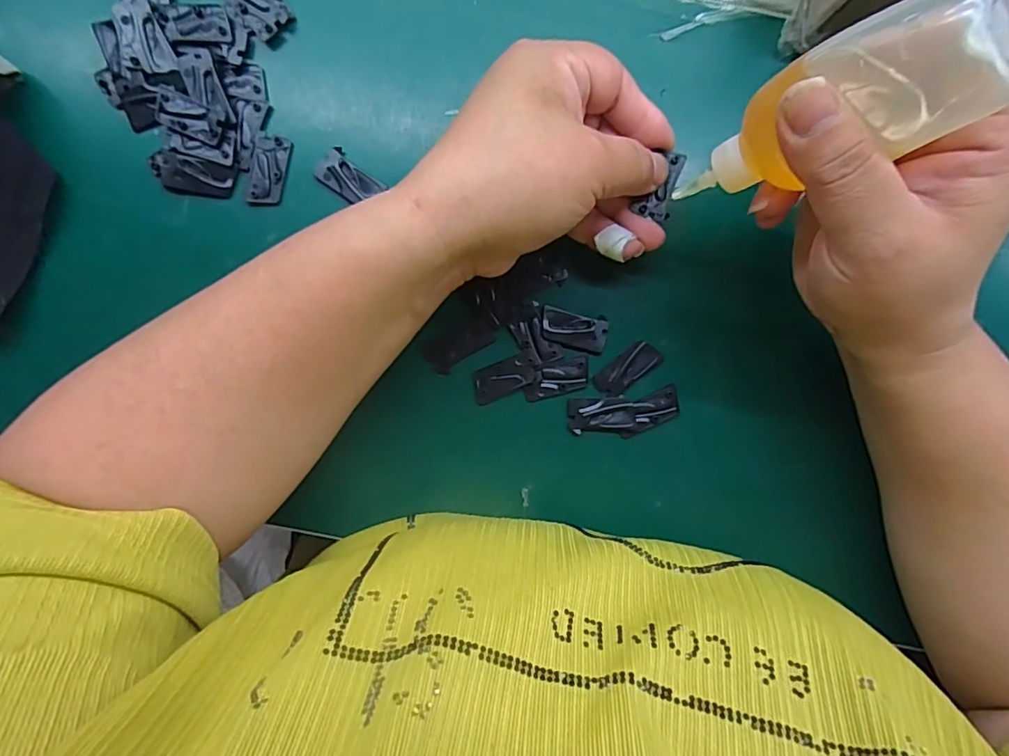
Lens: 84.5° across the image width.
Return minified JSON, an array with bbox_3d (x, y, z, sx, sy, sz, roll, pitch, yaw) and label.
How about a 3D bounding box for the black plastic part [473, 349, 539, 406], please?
[{"bbox_3d":[0.001,0.000,0.284,0.035,0.004,0.018,-24,95,1],"label":"black plastic part"}]

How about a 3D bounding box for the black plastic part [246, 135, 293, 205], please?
[{"bbox_3d":[-0.117,-0.103,0.274,0.016,0.004,0.033,14,94,-2],"label":"black plastic part"}]

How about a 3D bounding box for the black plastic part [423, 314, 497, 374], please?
[{"bbox_3d":[-0.023,-0.018,0.282,0.038,0.004,0.018,-36,94,2],"label":"black plastic part"}]

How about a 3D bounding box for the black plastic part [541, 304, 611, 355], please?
[{"bbox_3d":[0.036,-0.024,0.283,0.033,0.004,0.019,13,94,-2],"label":"black plastic part"}]

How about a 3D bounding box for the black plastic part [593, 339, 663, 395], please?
[{"bbox_3d":[0.063,-0.005,0.283,0.036,0.004,0.016,-38,94,2],"label":"black plastic part"}]

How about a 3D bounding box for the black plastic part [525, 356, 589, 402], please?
[{"bbox_3d":[0.027,0.001,0.285,0.034,0.004,0.016,-16,95,0],"label":"black plastic part"}]

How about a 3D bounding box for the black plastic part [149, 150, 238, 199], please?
[{"bbox_3d":[-0.154,-0.100,0.273,0.040,0.004,0.017,12,94,-2],"label":"black plastic part"}]

